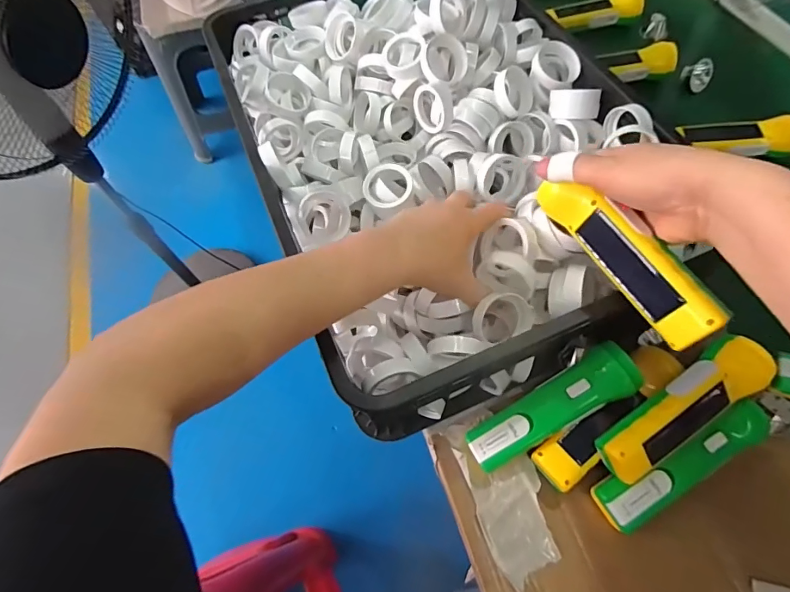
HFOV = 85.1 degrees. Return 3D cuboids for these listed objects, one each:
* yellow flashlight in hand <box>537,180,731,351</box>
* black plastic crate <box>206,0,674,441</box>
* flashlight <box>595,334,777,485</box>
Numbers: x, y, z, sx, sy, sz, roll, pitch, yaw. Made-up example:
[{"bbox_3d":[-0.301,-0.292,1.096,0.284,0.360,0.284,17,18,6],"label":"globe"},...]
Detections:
[{"bbox_3d":[0.175,-0.035,0.328,0.035,0.035,0.158,-31,66,-12],"label":"yellow flashlight in hand"},{"bbox_3d":[0.037,-0.187,0.515,0.387,0.123,0.584,-22,63,-7],"label":"black plastic crate"},{"bbox_3d":[0.251,0.097,0.372,0.162,0.043,0.047,-32,65,-12],"label":"flashlight"}]

